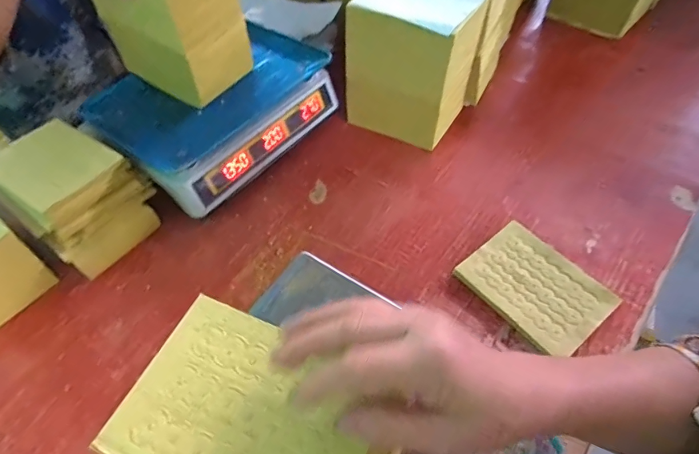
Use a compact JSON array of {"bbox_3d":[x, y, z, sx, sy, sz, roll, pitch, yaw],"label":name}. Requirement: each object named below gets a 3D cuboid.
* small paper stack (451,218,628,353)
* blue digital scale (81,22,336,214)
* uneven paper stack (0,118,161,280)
[{"bbox_3d":[0.231,0.074,0.541,0.119,0.020,0.158,-35,59,-21],"label":"small paper stack"},{"bbox_3d":[-0.204,-0.188,0.706,0.244,0.111,0.338,31,60,24],"label":"blue digital scale"},{"bbox_3d":[-0.372,-0.042,0.600,0.170,0.120,0.139,32,60,24],"label":"uneven paper stack"}]

